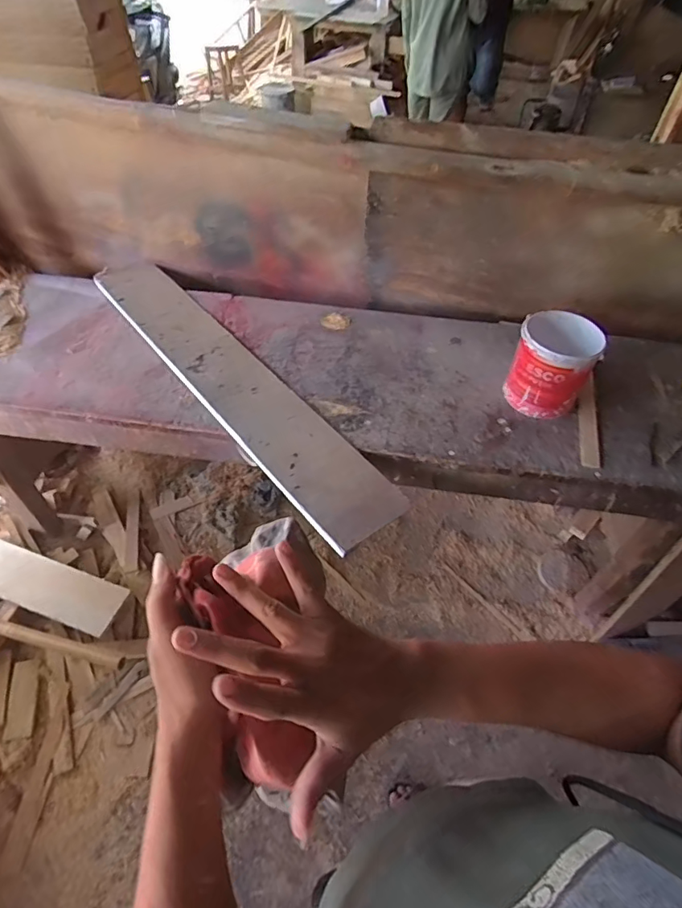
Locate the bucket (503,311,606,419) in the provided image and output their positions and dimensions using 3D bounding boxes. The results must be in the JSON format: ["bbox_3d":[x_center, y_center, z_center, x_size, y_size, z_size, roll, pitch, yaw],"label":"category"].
[{"bbox_3d":[0.490,-0.210,1.124,0.167,0.213,0.164,1,51,-1],"label":"bucket"}]

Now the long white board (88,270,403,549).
[{"bbox_3d":[-0.304,-0.227,1.243,0.204,0.026,1.203,-29,57,-27],"label":"long white board"}]

